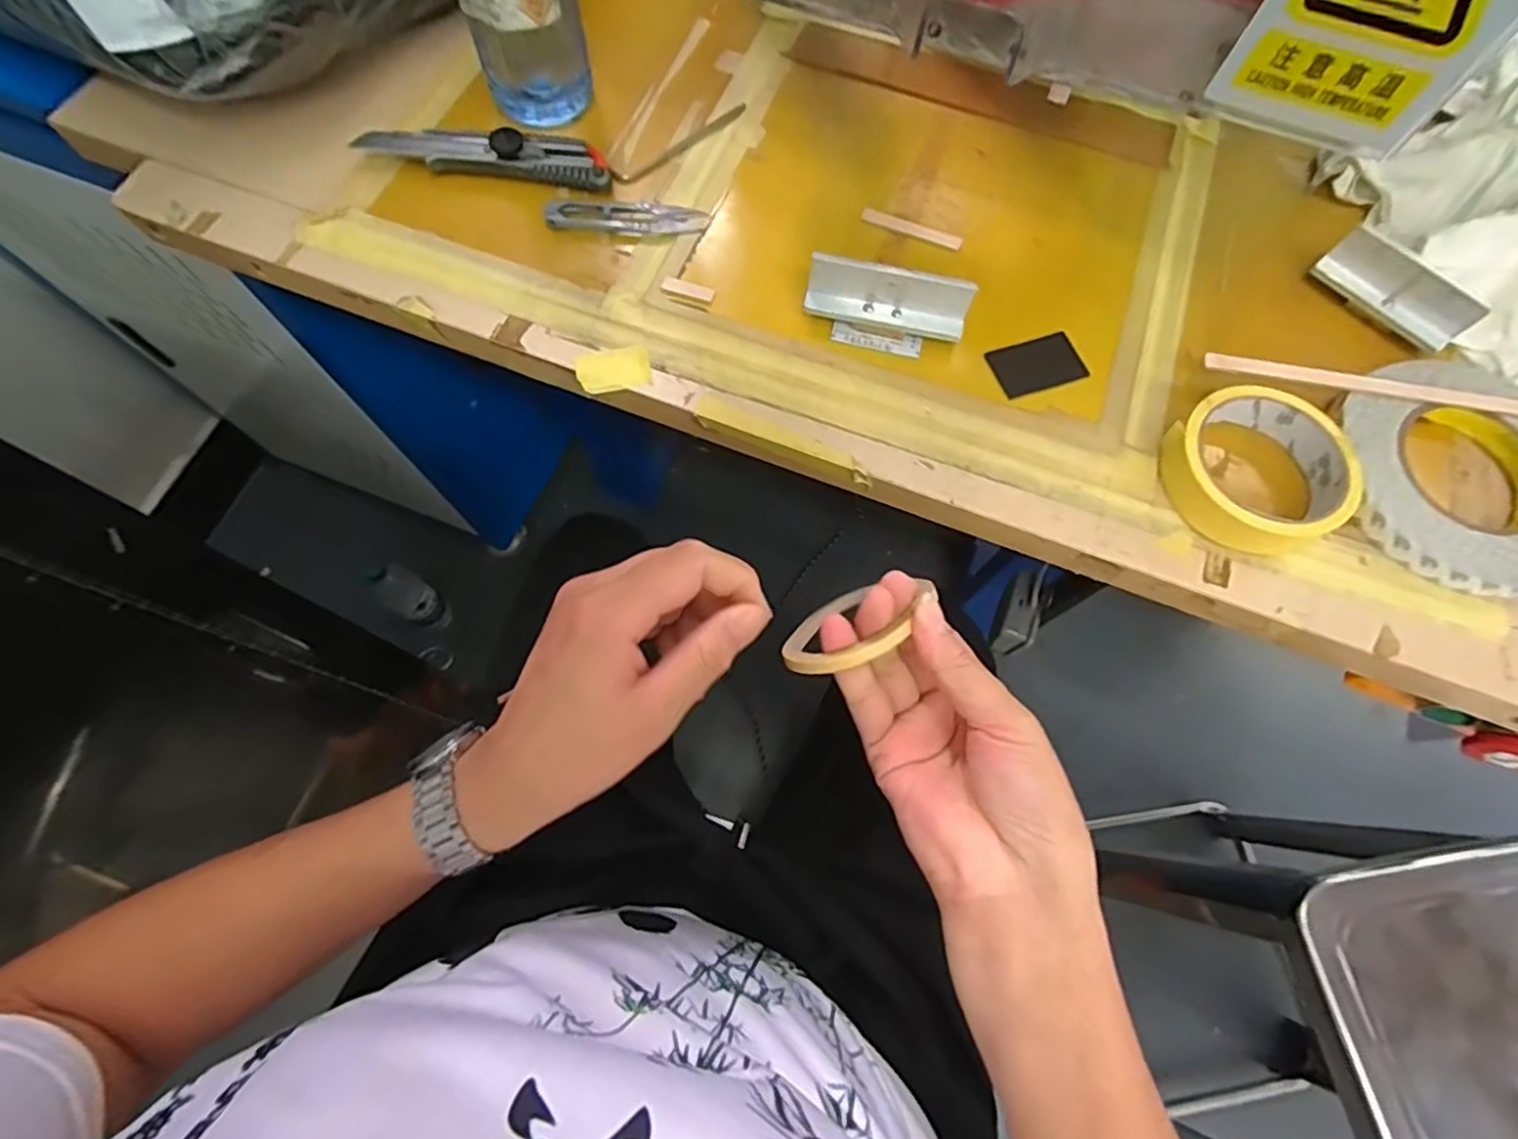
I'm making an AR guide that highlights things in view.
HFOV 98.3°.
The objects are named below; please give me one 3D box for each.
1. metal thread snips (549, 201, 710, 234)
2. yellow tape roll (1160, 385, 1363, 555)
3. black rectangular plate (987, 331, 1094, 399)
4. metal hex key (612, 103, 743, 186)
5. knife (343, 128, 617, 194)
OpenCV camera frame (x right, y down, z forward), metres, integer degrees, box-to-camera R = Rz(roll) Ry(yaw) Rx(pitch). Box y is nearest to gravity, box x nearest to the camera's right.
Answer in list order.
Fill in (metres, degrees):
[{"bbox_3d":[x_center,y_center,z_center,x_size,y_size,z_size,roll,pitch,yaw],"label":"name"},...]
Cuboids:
[{"bbox_3d":[-0.086,-0.233,0.432,0.103,0.006,0.026,2,69,-1],"label":"metal thread snips"},{"bbox_3d":[0.277,-0.056,0.365,0.086,0.029,0.090,1,69,-2],"label":"yellow tape roll"},{"bbox_3d":[0.168,-0.124,0.395,0.055,0.004,0.034,-17,71,-8],"label":"black rectangular plate"},{"bbox_3d":[-0.054,-0.301,0.463,0.116,0.007,0.013,-38,75,-15],"label":"metal hex key"},{"bbox_3d":[-0.181,-0.284,0.441,0.167,0.017,0.040,10,69,2],"label":"knife"}]

